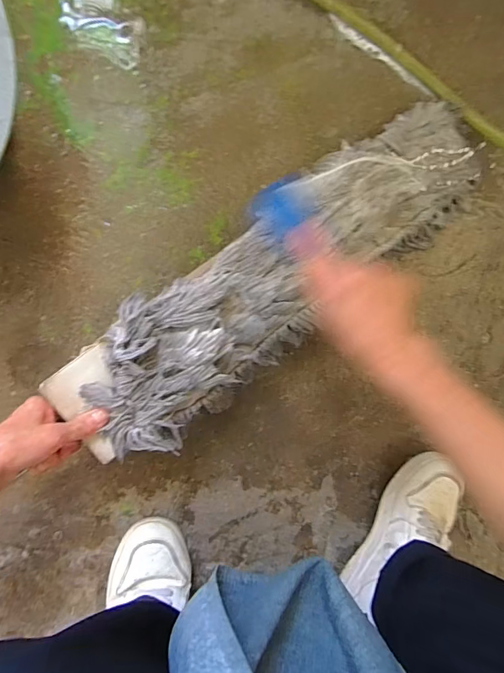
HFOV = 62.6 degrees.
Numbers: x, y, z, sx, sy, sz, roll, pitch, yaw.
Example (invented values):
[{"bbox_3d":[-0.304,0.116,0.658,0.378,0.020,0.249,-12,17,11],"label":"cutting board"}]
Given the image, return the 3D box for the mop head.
[{"bbox_3d":[0.051,-0.083,0.495,0.584,0.052,0.150,-39,98,-13],"label":"mop head"}]

